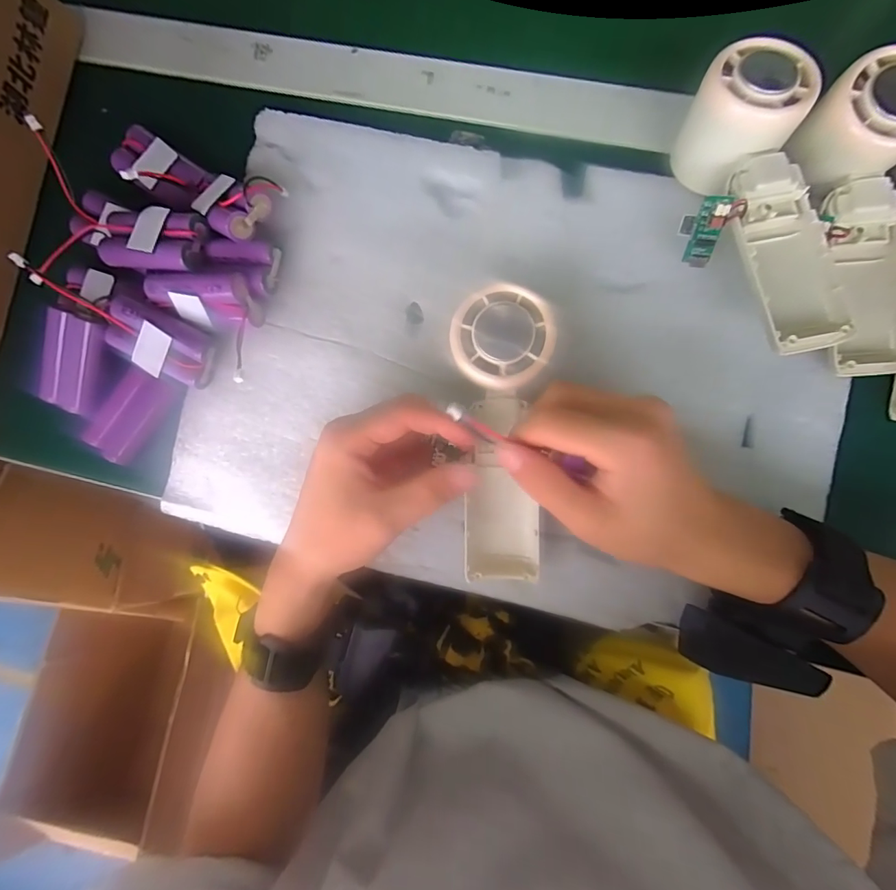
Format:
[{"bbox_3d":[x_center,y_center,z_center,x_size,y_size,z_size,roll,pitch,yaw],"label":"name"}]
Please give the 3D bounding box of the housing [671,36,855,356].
[{"bbox_3d":[0.174,-0.132,0.252,0.060,0.052,0.167,-11,85,5],"label":"housing"}]

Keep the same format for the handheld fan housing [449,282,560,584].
[{"bbox_3d":[0.031,-0.002,0.247,0.051,0.028,0.165,-1,103,4],"label":"handheld fan housing"}]

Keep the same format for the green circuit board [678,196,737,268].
[{"bbox_3d":[0.141,-0.120,0.249,0.021,0.038,0.004,30,62,25],"label":"green circuit board"}]

